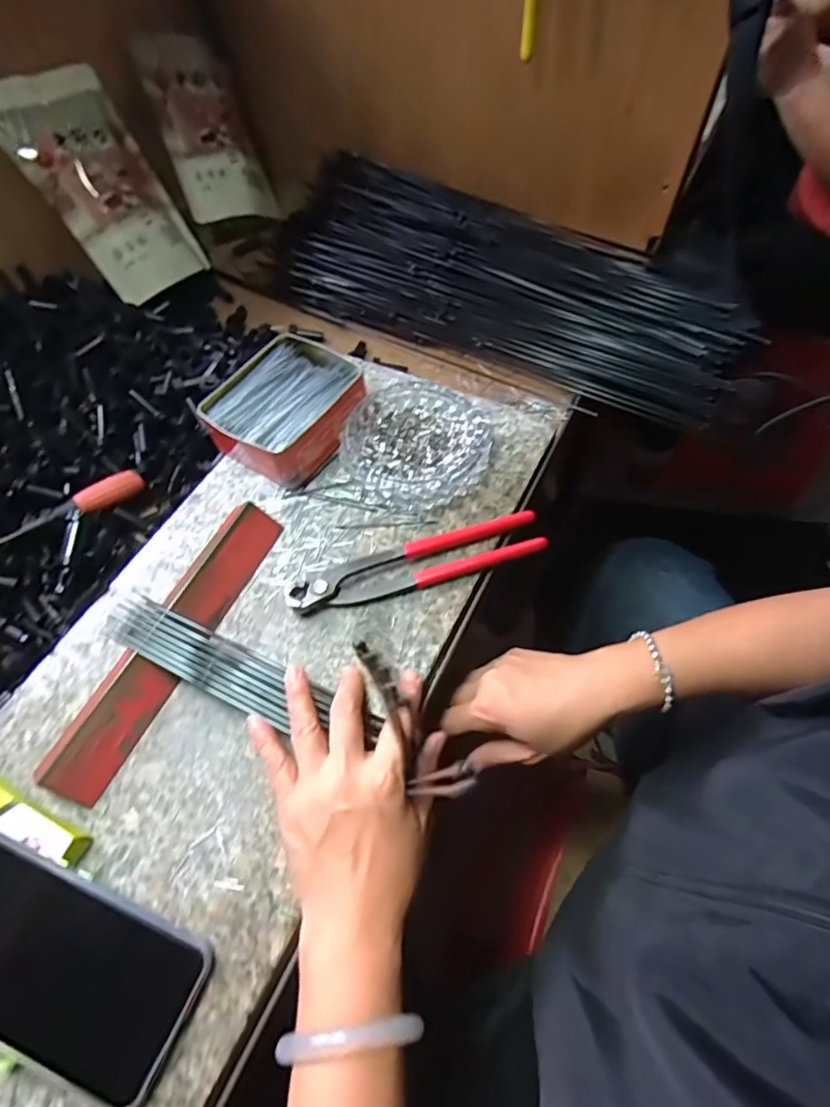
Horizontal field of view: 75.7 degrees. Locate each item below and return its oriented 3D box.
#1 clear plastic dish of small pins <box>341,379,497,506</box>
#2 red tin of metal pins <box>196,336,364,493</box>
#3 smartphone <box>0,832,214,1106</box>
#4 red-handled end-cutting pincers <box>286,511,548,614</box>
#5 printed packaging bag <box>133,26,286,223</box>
[{"bbox_3d":[0.002,-0.095,0.456,0.119,0.029,0.122,-1,60,2],"label":"clear plastic dish of small pins"},{"bbox_3d":[-0.109,-0.128,0.472,0.108,0.045,0.129,28,66,17],"label":"red tin of metal pins"},{"bbox_3d":[-0.193,0.214,0.280,0.156,0.009,0.074,25,64,4],"label":"smartphone"},{"bbox_3d":[0.001,0.006,0.403,0.192,0.017,0.040,-15,61,-5],"label":"red-handled end-cutting pincers"},{"bbox_3d":[-0.254,-0.513,0.650,0.122,0.030,0.204,-33,108,-32],"label":"printed packaging bag"}]

